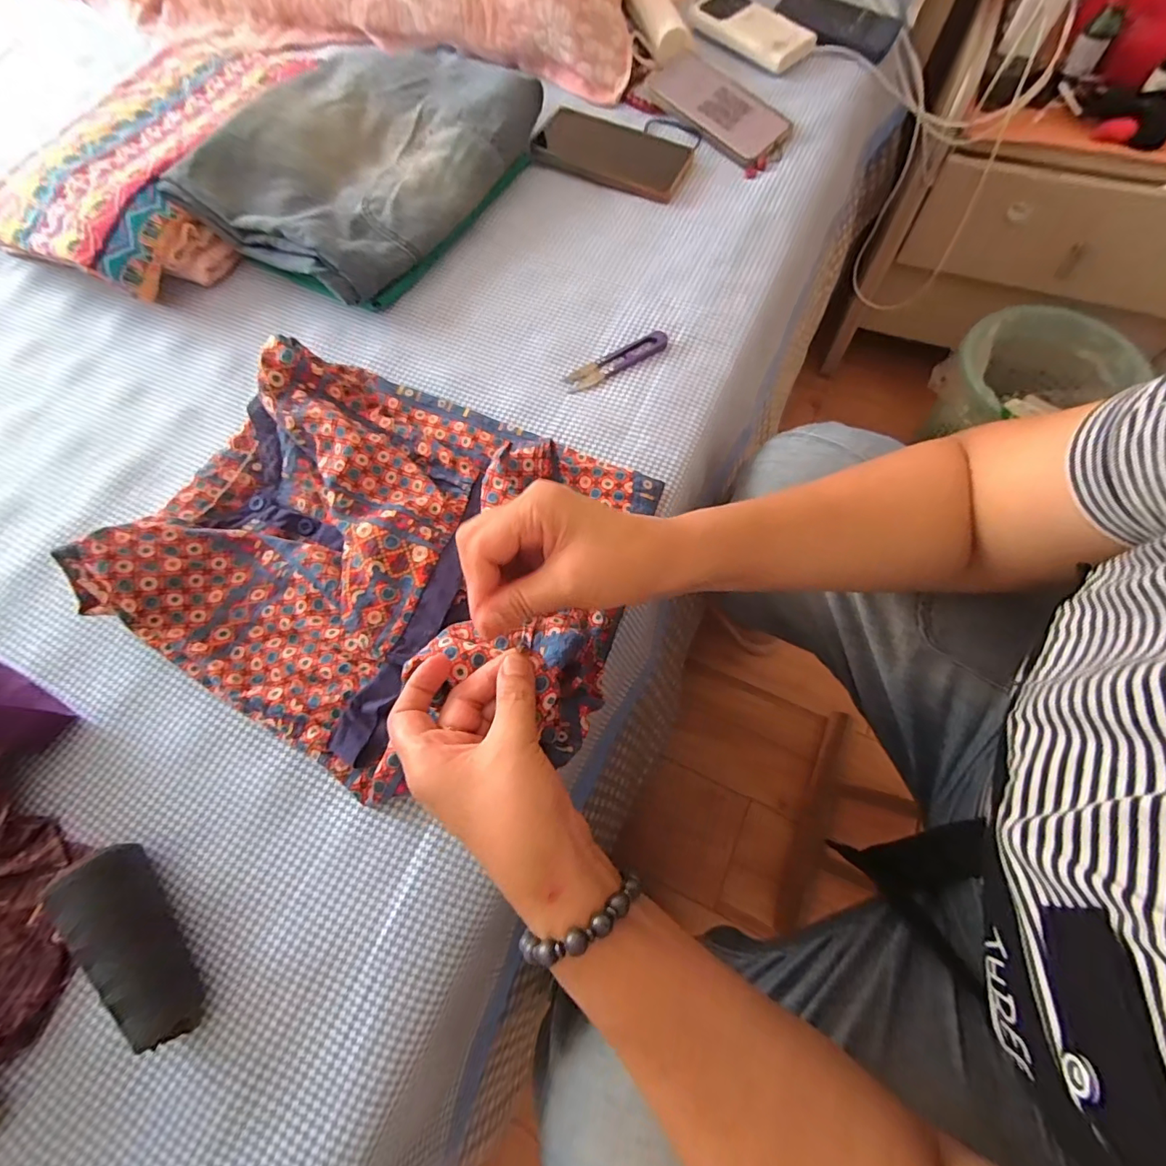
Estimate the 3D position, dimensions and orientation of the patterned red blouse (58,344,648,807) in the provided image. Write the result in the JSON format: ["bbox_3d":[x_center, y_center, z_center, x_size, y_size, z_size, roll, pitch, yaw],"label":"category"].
[{"bbox_3d":[-0.140,-0.027,0.349,0.351,0.060,0.282,22,72,11],"label":"patterned red blouse"}]

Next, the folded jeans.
[{"bbox_3d":[-0.211,-0.438,0.504,0.239,0.060,0.319,28,73,13],"label":"folded jeans"}]

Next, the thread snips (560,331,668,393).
[{"bbox_3d":[0.030,-0.201,0.448,0.100,0.010,0.024,-26,70,-7],"label":"thread snips"}]

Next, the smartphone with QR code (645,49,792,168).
[{"bbox_3d":[0.149,-0.526,0.545,0.081,0.010,0.164,-44,82,-5],"label":"smartphone with QR code"}]

